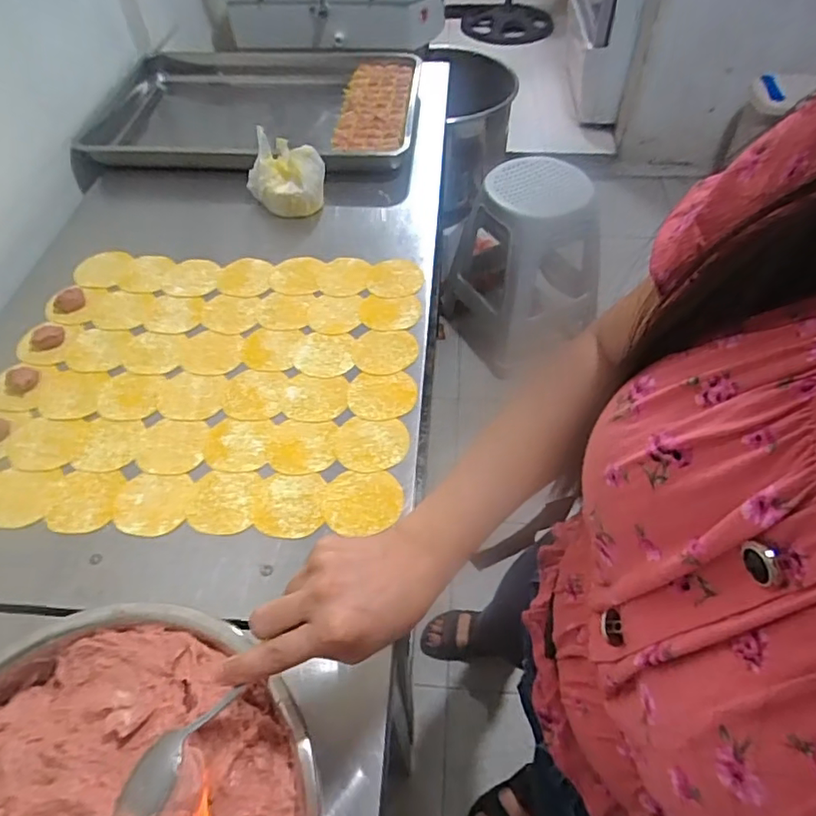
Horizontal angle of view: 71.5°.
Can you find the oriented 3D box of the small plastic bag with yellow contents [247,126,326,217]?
[{"bbox_3d":[-0.198,-0.366,0.901,0.122,0.101,0.074,4,54,4],"label":"small plastic bag with yellow contents"}]

